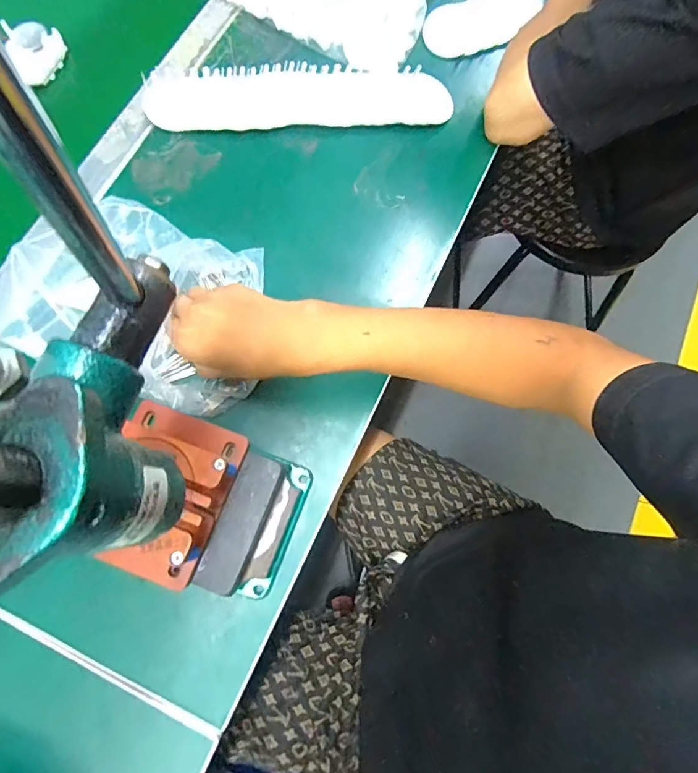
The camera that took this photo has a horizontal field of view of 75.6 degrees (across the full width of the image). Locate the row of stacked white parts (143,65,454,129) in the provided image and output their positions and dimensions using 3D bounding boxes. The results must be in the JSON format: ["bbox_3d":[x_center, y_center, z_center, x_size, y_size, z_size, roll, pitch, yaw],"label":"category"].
[{"bbox_3d":[-0.050,-0.309,0.479,0.317,0.029,0.054,-4,74,-2],"label":"row of stacked white parts"}]

